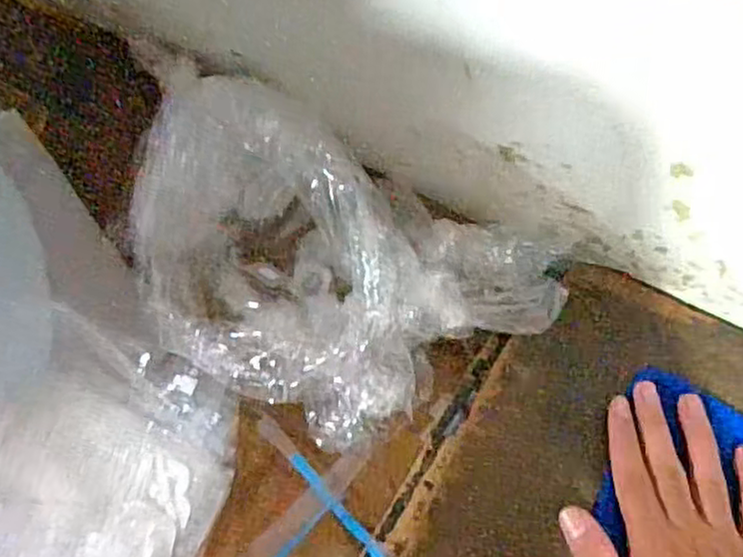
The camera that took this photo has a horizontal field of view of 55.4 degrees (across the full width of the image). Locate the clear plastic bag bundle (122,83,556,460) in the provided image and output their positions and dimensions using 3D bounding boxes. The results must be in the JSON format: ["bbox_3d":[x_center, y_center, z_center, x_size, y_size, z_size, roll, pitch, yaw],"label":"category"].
[{"bbox_3d":[-0.019,-0.007,0.438,0.253,0.081,0.173,25,68,9],"label":"clear plastic bag bundle"}]

